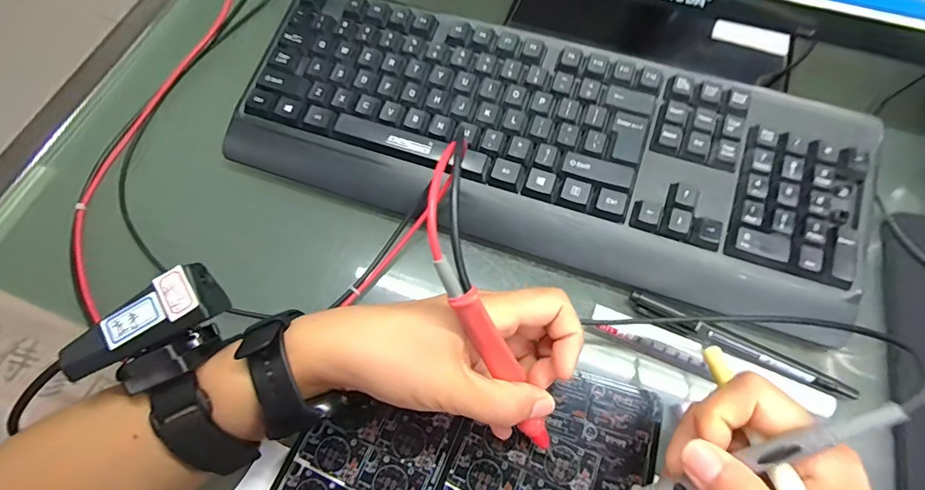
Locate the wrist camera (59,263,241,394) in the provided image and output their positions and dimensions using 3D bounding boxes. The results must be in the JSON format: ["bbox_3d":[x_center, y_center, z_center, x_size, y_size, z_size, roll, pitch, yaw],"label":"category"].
[{"bbox_3d":[-0.149,0.045,0.232,0.072,0.024,0.037,-37,71,-14],"label":"wrist camera"}]

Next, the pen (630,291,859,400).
[{"bbox_3d":[0.172,0.063,0.299,0.138,0.006,0.013,23,69,10],"label":"pen"}]

